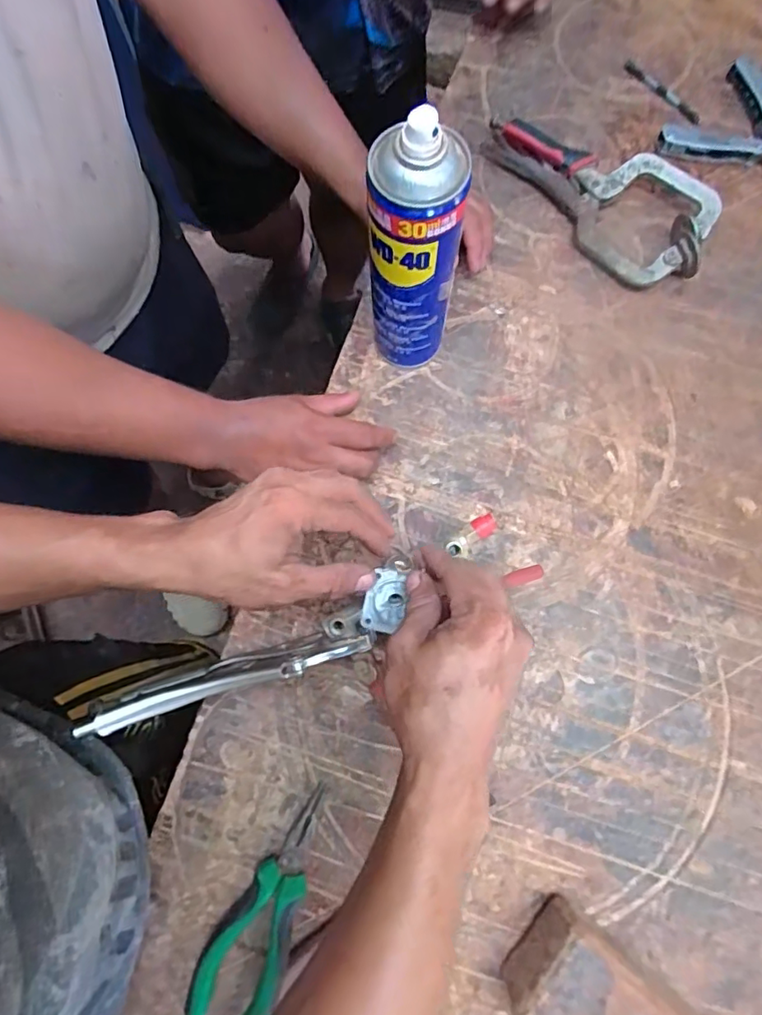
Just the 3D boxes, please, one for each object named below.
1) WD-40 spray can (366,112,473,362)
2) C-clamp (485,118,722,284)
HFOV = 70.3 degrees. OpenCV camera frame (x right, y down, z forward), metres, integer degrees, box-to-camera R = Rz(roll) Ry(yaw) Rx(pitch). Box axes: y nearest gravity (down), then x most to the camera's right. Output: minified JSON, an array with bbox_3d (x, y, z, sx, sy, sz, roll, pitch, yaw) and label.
[{"bbox_3d":[0.021,-0.178,0.405,0.064,0.218,0.054,4,77,1],"label":"WD-40 spray can"},{"bbox_3d":[0.220,-0.316,0.530,0.122,0.032,0.233,-40,80,-8],"label":"C-clamp"}]

